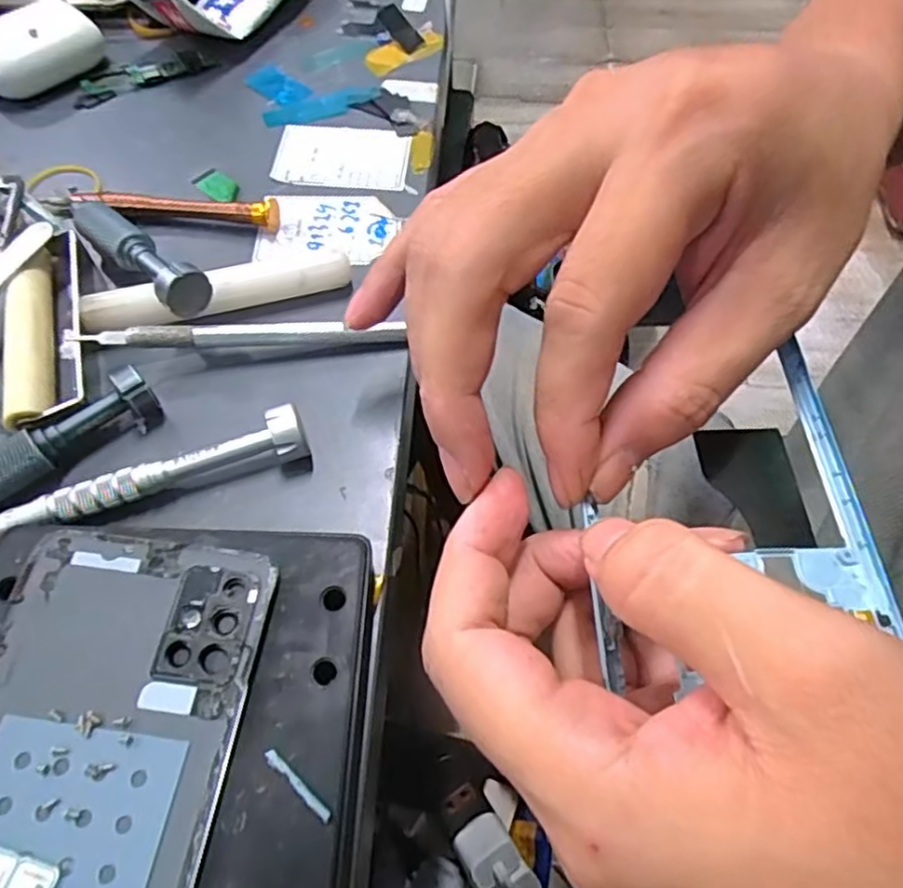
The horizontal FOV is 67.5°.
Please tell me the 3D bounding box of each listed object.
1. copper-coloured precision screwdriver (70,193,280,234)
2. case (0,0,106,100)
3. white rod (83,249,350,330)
[{"bbox_3d":[-0.118,-0.100,0.282,0.091,0.011,0.009,7,60,5],"label":"copper-coloured precision screwdriver"},{"bbox_3d":[-0.195,-0.185,0.318,0.058,0.026,0.035,-31,64,-17],"label":"case"},{"bbox_3d":[-0.087,-0.058,0.254,0.097,0.014,0.014,-15,61,-8],"label":"white rod"}]

